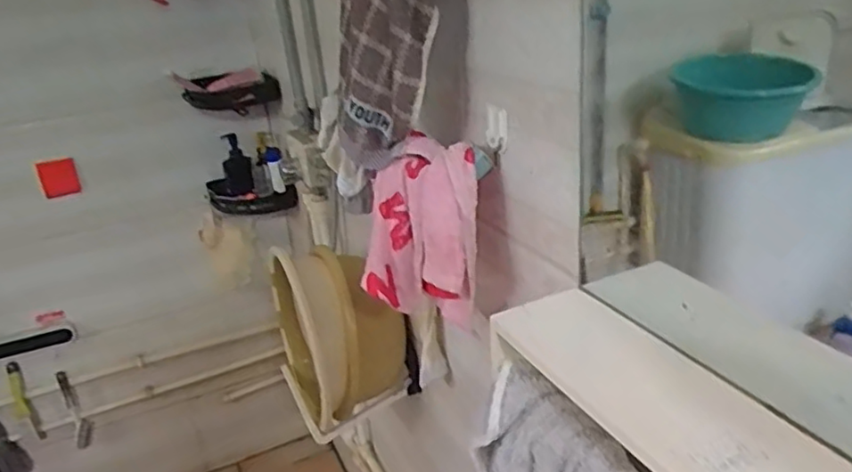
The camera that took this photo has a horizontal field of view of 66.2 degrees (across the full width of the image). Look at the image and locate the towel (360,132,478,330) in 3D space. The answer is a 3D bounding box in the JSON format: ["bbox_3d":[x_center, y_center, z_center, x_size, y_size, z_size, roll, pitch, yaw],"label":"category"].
[{"bbox_3d":[-0.008,0.005,0.725,0.129,0.195,0.122,-6,24,-1],"label":"towel"}]

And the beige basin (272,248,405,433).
[{"bbox_3d":[-0.166,0.157,1.163,0.172,0.258,0.254,-17,26,-24],"label":"beige basin"}]

